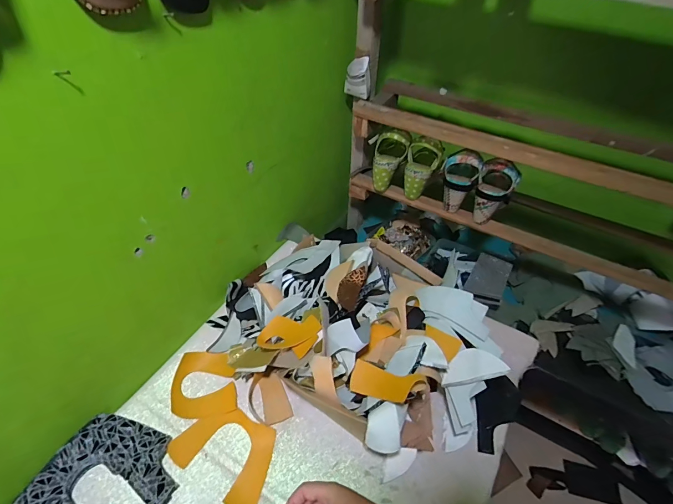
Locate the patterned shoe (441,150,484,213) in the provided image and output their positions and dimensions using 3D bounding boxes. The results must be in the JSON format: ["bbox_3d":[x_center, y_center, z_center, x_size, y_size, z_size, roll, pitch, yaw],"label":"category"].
[{"bbox_3d":[0.283,-0.166,0.810,0.080,0.138,0.084,19,48,15],"label":"patterned shoe"}]

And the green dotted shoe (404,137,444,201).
[{"bbox_3d":[0.188,-0.198,0.826,0.090,0.144,0.072,27,21,22],"label":"green dotted shoe"}]

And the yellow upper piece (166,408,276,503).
[{"bbox_3d":[-0.179,0.329,0.577,0.170,0.010,0.116,21,49,19],"label":"yellow upper piece"}]

